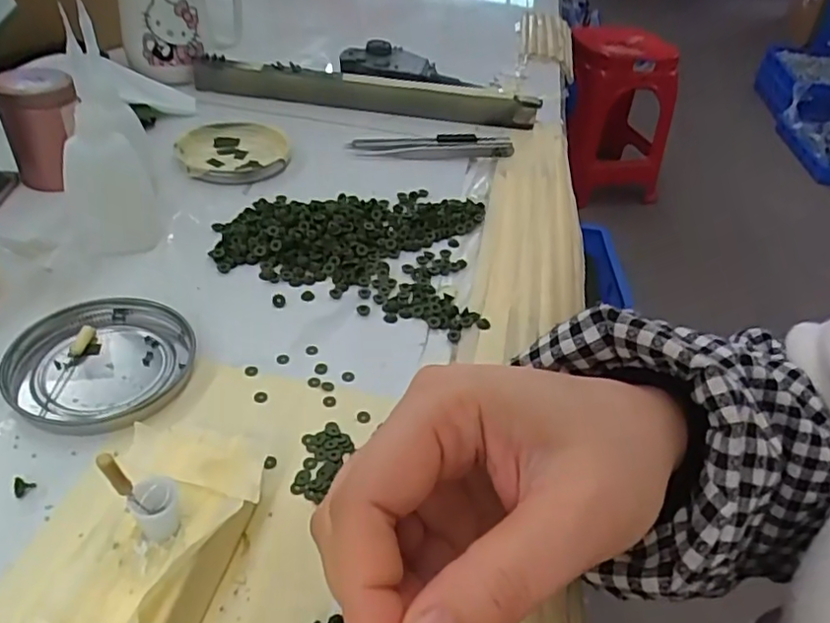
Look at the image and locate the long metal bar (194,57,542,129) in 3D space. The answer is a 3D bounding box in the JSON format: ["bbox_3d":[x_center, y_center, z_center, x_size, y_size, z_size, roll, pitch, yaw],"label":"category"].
[{"bbox_3d":[-0.042,-0.192,0.546,0.298,0.026,0.020,6,40,-1],"label":"long metal bar"}]

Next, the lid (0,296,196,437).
[{"bbox_3d":[-0.144,0.022,0.287,0.074,0.009,0.079,4,40,-4],"label":"lid"}]

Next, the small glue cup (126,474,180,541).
[{"bbox_3d":[-0.080,0.061,0.192,0.014,0.016,0.012,-17,45,-25],"label":"small glue cup"}]

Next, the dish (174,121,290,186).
[{"bbox_3d":[-0.134,-0.123,0.463,0.077,0.010,0.092,2,40,-6],"label":"dish"}]

